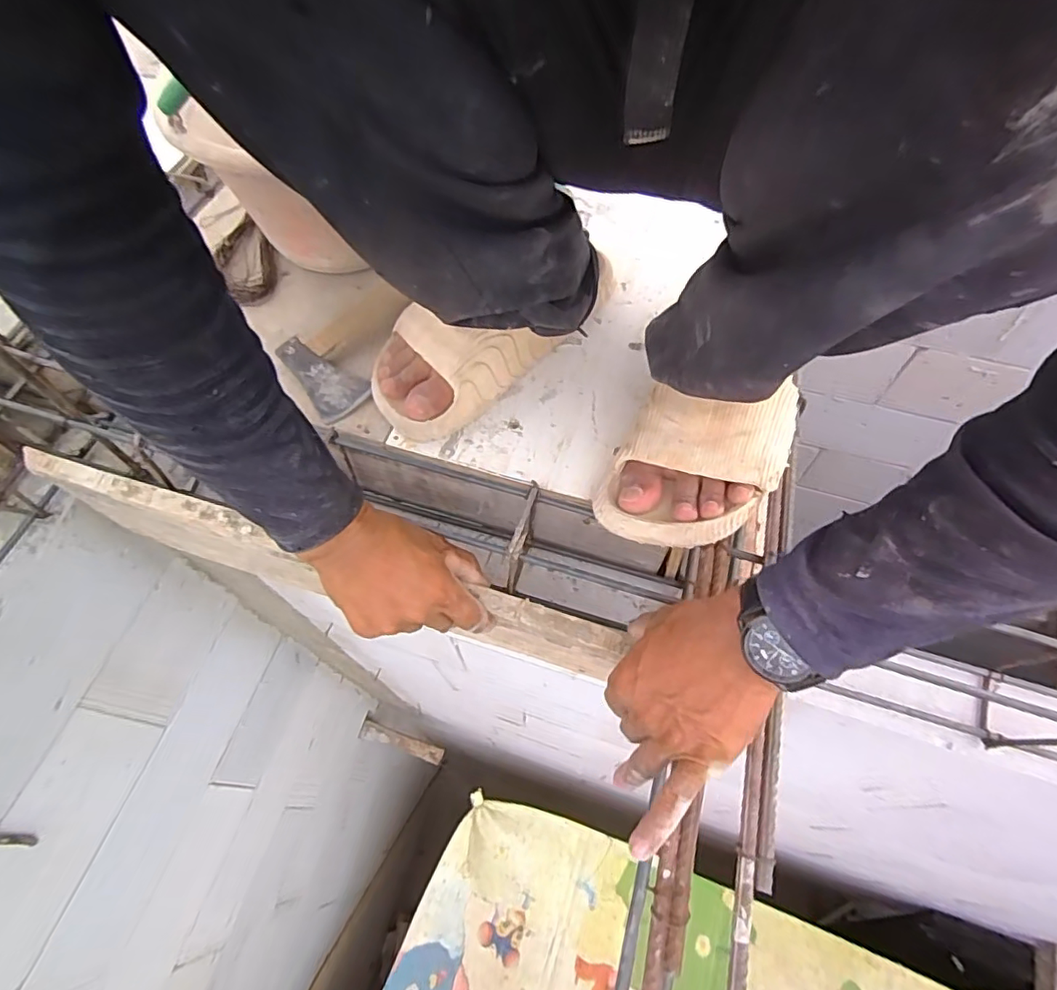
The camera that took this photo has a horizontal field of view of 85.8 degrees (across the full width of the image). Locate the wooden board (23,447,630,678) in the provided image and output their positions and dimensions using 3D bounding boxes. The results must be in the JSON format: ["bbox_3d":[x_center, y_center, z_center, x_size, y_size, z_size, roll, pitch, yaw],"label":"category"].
[{"bbox_3d":[-0.206,0.080,0.572,0.587,0.186,0.023,15,62,9],"label":"wooden board"}]

